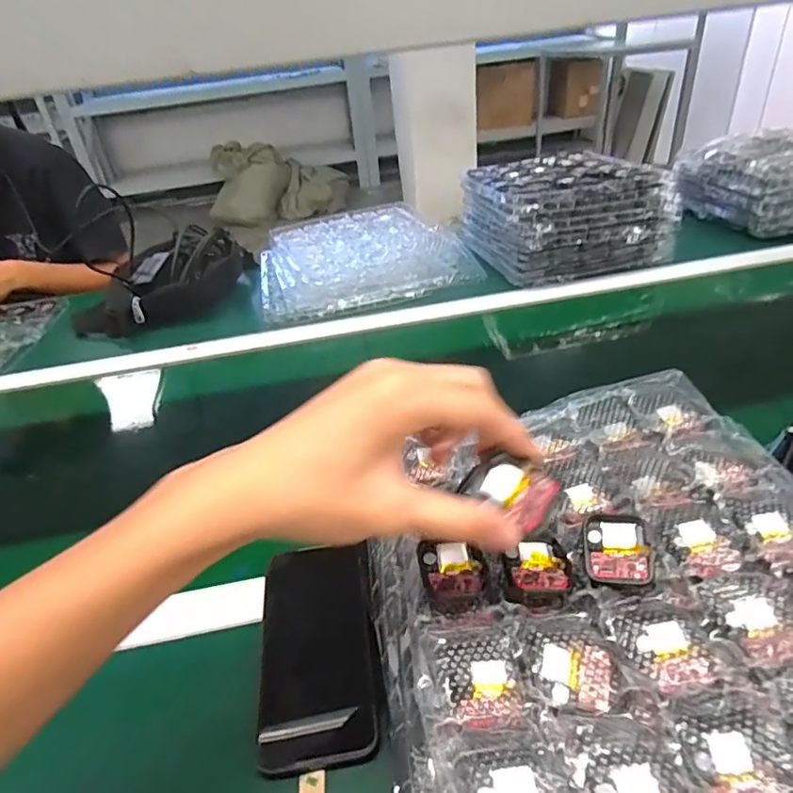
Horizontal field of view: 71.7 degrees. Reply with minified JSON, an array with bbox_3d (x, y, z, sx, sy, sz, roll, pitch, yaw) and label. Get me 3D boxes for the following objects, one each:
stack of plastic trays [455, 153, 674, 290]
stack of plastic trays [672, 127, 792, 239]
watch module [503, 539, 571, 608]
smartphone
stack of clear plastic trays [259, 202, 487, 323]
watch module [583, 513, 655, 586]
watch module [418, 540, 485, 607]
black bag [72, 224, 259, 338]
[{"bbox_3d":[0.277,-0.323,0.950,0.293,0.124,0.300,-9,35,-3],"label":"stack of plastic trays"},{"bbox_3d":[0.703,-0.394,0.978,0.302,0.119,0.240,-10,35,-5],"label":"stack of plastic trays"},{"bbox_3d":[0.081,0.102,0.318,0.036,0.010,0.043,0,36,10],"label":"watch module"},{"bbox_3d":[-0.057,0.177,0.392,0.082,0.011,0.150,-12,46,4],"label":"smartphone"},{"bbox_3d":[-0.064,-0.251,0.962,0.350,0.056,0.334,-13,36,-8],"label":"stack of clear plastic trays"},{"bbox_3d":[0.128,0.089,0.320,0.036,0.010,0.040,-2,49,15],"label":"watch module"},{"bbox_3d":[0.032,0.101,0.314,0.035,0.008,0.042,-6,35,2],"label":"watch module"},{"bbox_3d":[-0.369,-0.204,0.917,0.154,0.101,0.315,23,45,36],"label":"black bag"}]

